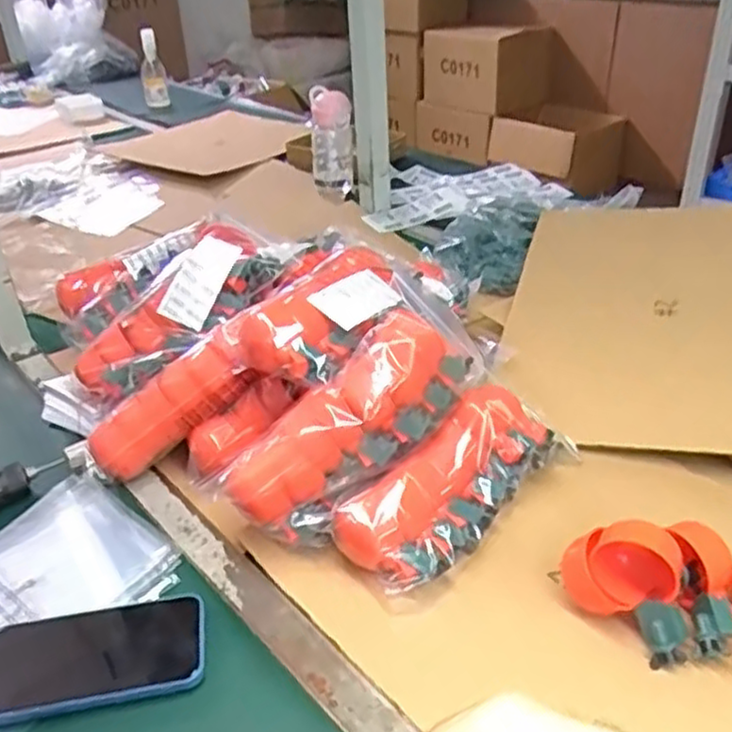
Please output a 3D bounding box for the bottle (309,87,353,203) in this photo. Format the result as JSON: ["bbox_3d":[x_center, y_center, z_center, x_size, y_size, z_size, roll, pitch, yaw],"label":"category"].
[{"bbox_3d":[-0.063,-0.416,1.342,0.071,0.173,0.068,-6,33,-5],"label":"bottle"}]

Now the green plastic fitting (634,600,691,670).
[{"bbox_3d":[0.219,0.197,0.537,0.028,0.038,0.038,-7,32,-8],"label":"green plastic fitting"}]

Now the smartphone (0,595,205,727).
[{"bbox_3d":[-0.203,0.217,0.543,0.159,0.014,0.082,-9,33,-8],"label":"smartphone"}]

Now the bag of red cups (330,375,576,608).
[{"bbox_3d":[0.084,0.102,0.655,0.088,0.077,0.248,24,42,36],"label":"bag of red cups"}]

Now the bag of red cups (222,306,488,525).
[{"bbox_3d":[-0.006,0.041,0.639,0.259,0.092,0.066,-36,42,-17],"label":"bag of red cups"}]

